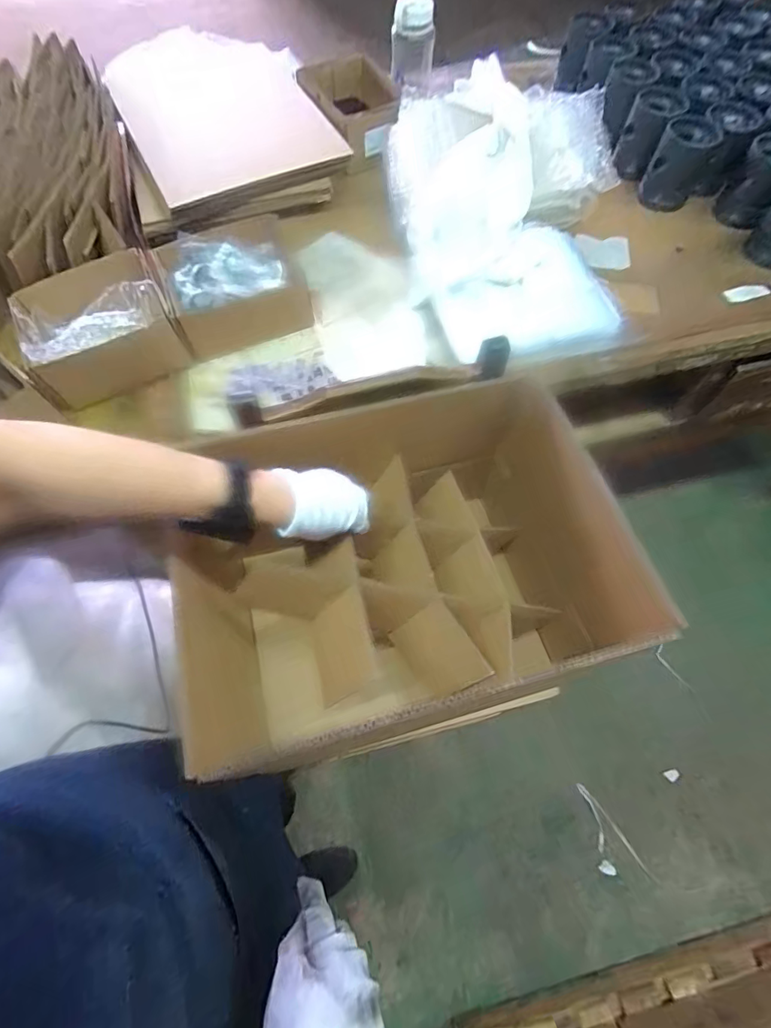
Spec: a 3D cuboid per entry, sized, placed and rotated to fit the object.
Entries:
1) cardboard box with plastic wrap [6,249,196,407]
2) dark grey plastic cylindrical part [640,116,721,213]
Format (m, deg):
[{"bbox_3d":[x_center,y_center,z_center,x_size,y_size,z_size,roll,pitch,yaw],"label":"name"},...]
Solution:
[{"bbox_3d":[-0.403,-0.268,0.662,0.188,0.089,0.165,-27,69,-12],"label":"cardboard box with plastic wrap"},{"bbox_3d":[0.538,-0.646,0.861,0.088,0.111,0.090,0,66,0],"label":"dark grey plastic cylindrical part"}]

